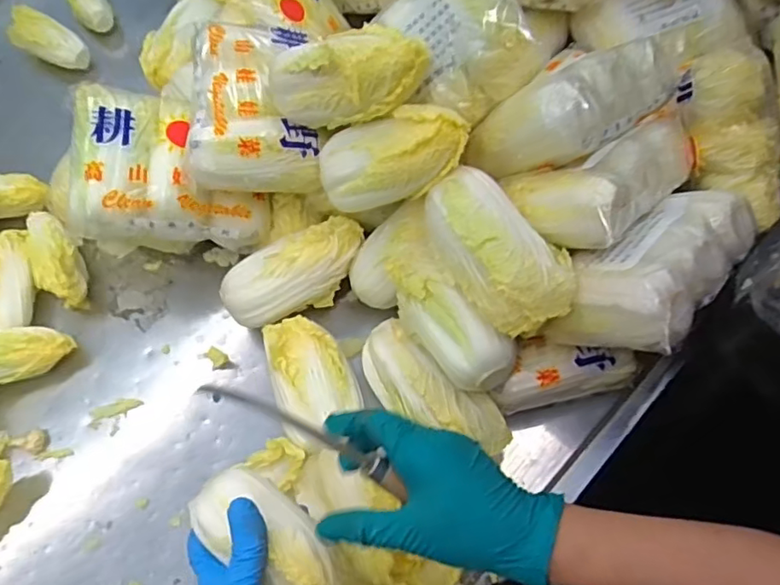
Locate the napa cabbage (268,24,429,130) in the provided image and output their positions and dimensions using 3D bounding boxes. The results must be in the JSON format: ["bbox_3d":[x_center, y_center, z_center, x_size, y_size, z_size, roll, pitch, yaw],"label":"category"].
[{"bbox_3d":[-0.039,-0.186,0.493,0.146,0.068,0.072,-5,62,26],"label":"napa cabbage"}]

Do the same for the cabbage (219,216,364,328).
[{"bbox_3d":[-0.091,-0.018,0.581,0.153,0.057,0.065,-30,65,3],"label":"cabbage"}]

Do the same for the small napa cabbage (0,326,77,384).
[{"bbox_3d":[-0.380,0.066,0.589,0.112,0.041,0.054,-4,64,1],"label":"small napa cabbage"}]

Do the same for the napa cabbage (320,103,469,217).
[{"bbox_3d":[0.002,-0.116,0.502,0.135,0.069,0.060,-16,31,30],"label":"napa cabbage"}]

